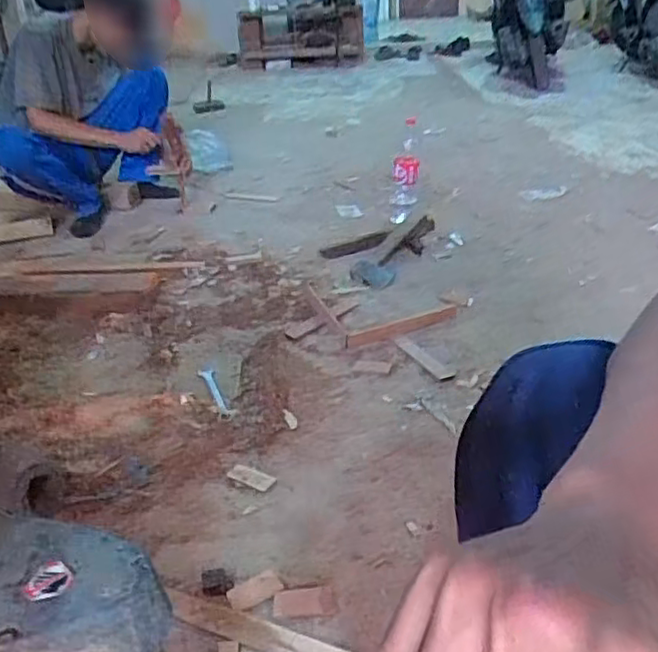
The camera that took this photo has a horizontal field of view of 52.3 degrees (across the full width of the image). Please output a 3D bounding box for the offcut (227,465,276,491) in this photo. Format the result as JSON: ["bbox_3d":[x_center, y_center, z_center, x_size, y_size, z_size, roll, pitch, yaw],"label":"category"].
[{"bbox_3d":[-0.129,0.252,1.113,0.083,0.012,0.034,16,34,31],"label":"offcut"}]

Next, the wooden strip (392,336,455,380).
[{"bbox_3d":[0.197,0.067,1.449,0.043,0.006,0.192,-18,32,-26],"label":"wooden strip"}]

